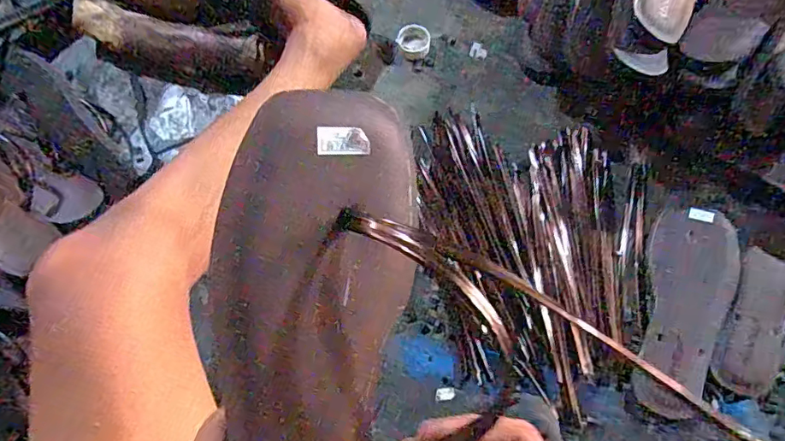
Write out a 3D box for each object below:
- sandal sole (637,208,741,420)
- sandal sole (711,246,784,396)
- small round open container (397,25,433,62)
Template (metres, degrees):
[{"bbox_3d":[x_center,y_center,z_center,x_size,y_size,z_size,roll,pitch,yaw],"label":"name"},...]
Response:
[{"bbox_3d":[0.317,0.094,0.550,0.083,0.018,0.220,14,71,7],"label":"sandal sole"},{"bbox_3d":[0.387,0.108,0.543,0.065,0.017,0.146,22,72,9],"label":"sandal sole"},{"bbox_3d":[0.027,-0.230,0.671,0.043,0.017,0.046,0,71,1],"label":"small round open container"}]

